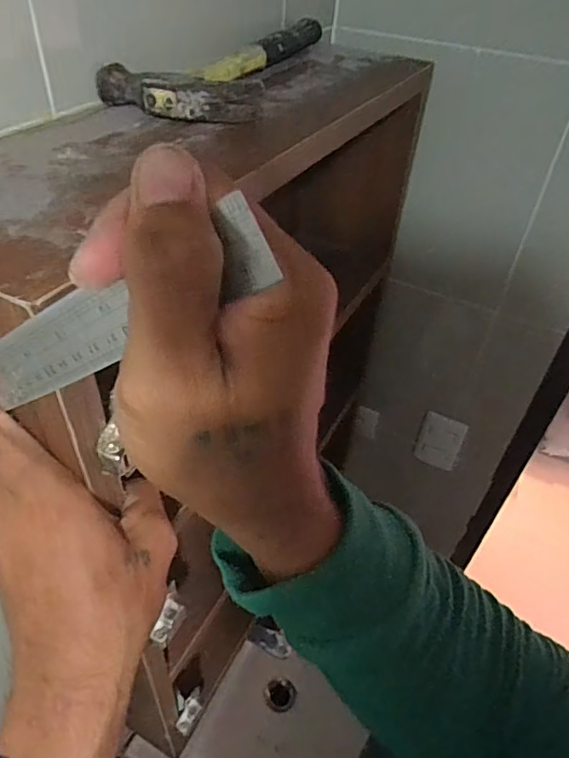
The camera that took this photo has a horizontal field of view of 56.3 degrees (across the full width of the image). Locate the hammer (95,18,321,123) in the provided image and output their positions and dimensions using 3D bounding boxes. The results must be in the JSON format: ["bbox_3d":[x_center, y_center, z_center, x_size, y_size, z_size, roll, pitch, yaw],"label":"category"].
[{"bbox_3d":[-0.043,-0.255,0.423,0.102,0.024,0.260,11,42,8],"label":"hammer"}]

